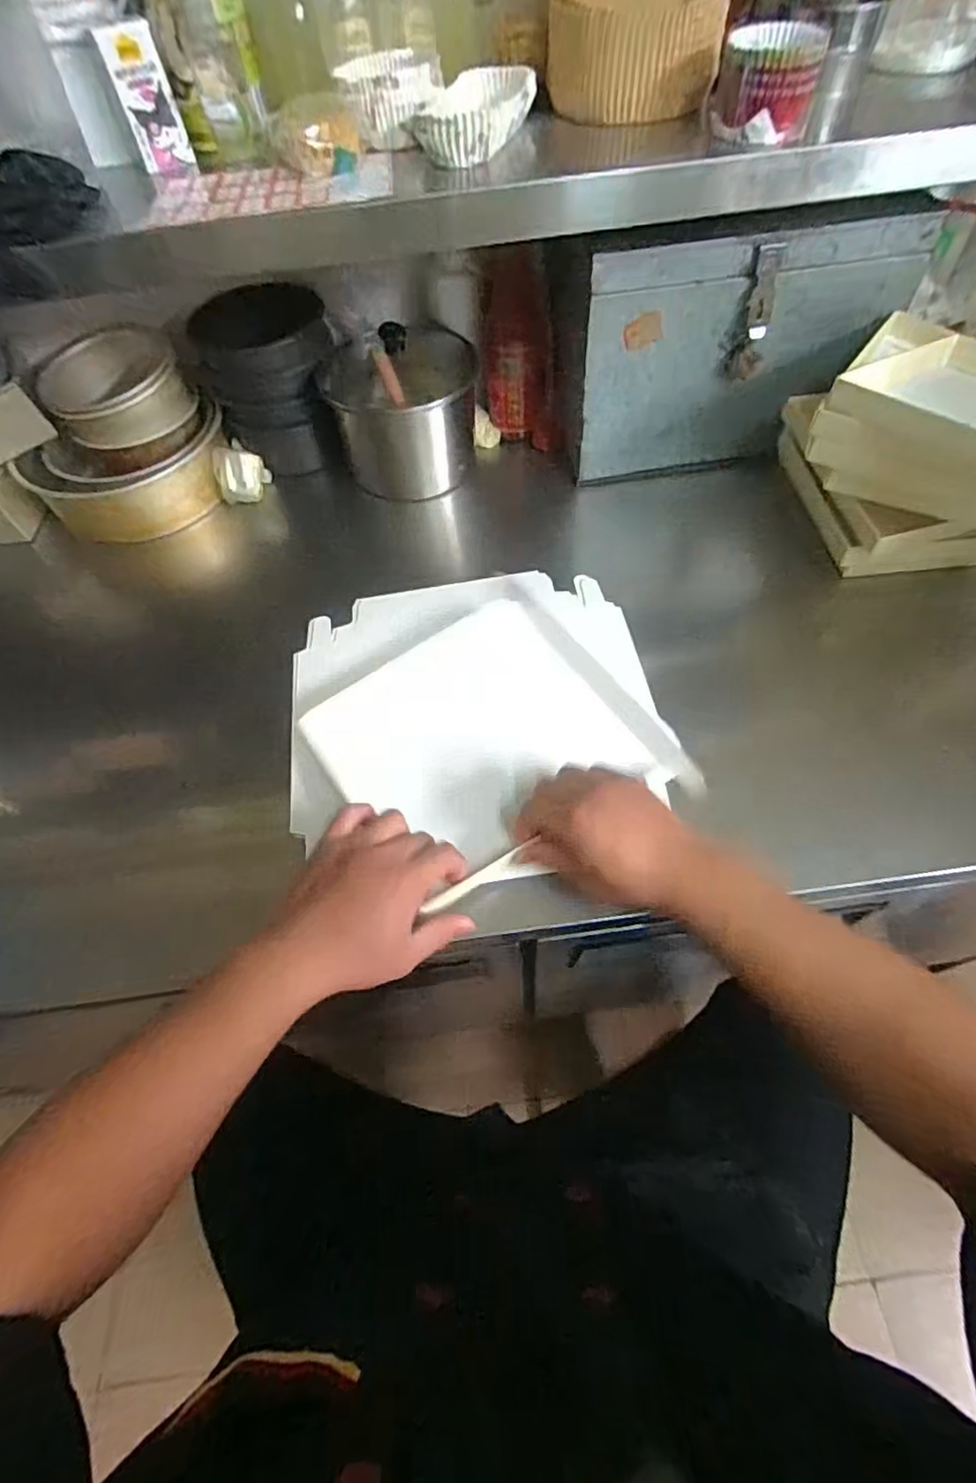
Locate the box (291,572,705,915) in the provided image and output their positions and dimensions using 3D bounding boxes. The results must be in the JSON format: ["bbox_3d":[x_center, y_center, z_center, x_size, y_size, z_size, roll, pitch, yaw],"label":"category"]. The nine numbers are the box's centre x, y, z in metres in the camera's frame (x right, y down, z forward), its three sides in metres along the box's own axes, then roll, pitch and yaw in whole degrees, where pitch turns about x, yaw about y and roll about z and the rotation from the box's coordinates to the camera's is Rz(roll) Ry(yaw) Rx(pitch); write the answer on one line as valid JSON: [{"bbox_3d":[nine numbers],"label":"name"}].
[{"bbox_3d":[-0.012,-0.027,0.579,0.343,0.059,0.334,-11,60,-3],"label":"box"}]

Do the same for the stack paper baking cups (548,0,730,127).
[{"bbox_3d":[0.125,-0.617,0.521,0.145,0.090,0.130,-1,60,3],"label":"stack paper baking cups"}]

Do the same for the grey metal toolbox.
[{"bbox_3d":[0.263,-0.478,0.712,0.355,0.256,0.179,-8,60,-1],"label":"grey metal toolbox"}]

